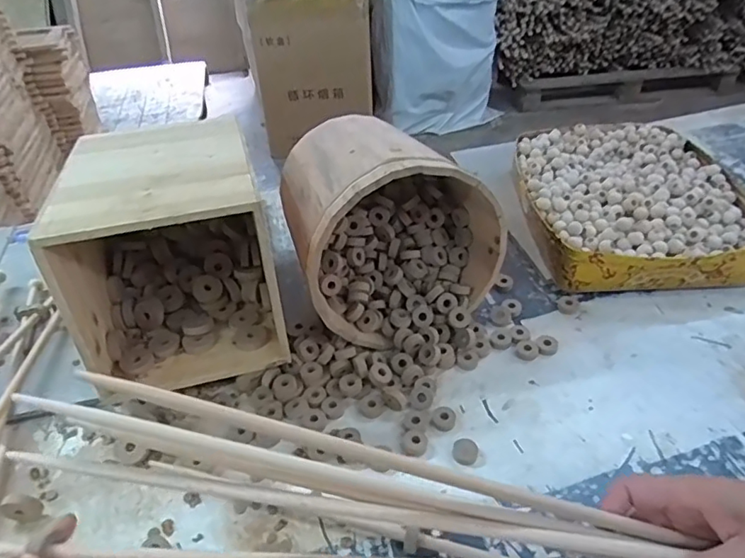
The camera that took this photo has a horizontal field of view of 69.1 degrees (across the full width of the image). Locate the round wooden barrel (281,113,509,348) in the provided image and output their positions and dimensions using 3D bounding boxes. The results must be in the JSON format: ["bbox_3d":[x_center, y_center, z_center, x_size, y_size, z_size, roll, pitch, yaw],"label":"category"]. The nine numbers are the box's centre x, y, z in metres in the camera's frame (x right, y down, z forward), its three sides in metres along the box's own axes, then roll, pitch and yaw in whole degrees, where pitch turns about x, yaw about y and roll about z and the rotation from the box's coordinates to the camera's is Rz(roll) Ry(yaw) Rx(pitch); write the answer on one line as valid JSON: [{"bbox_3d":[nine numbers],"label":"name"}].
[{"bbox_3d":[0.012,-0.078,0.685,0.223,0.229,0.234,-13,41,-12],"label":"round wooden barrel"}]

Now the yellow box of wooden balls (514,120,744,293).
[{"bbox_3d":[0.381,-0.118,0.822,0.299,0.080,0.364,0,40,3],"label":"yellow box of wooden balls"}]

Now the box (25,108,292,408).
[{"bbox_3d":[-0.225,-0.052,0.633,0.193,0.199,0.280,-11,41,-9],"label":"box"}]

